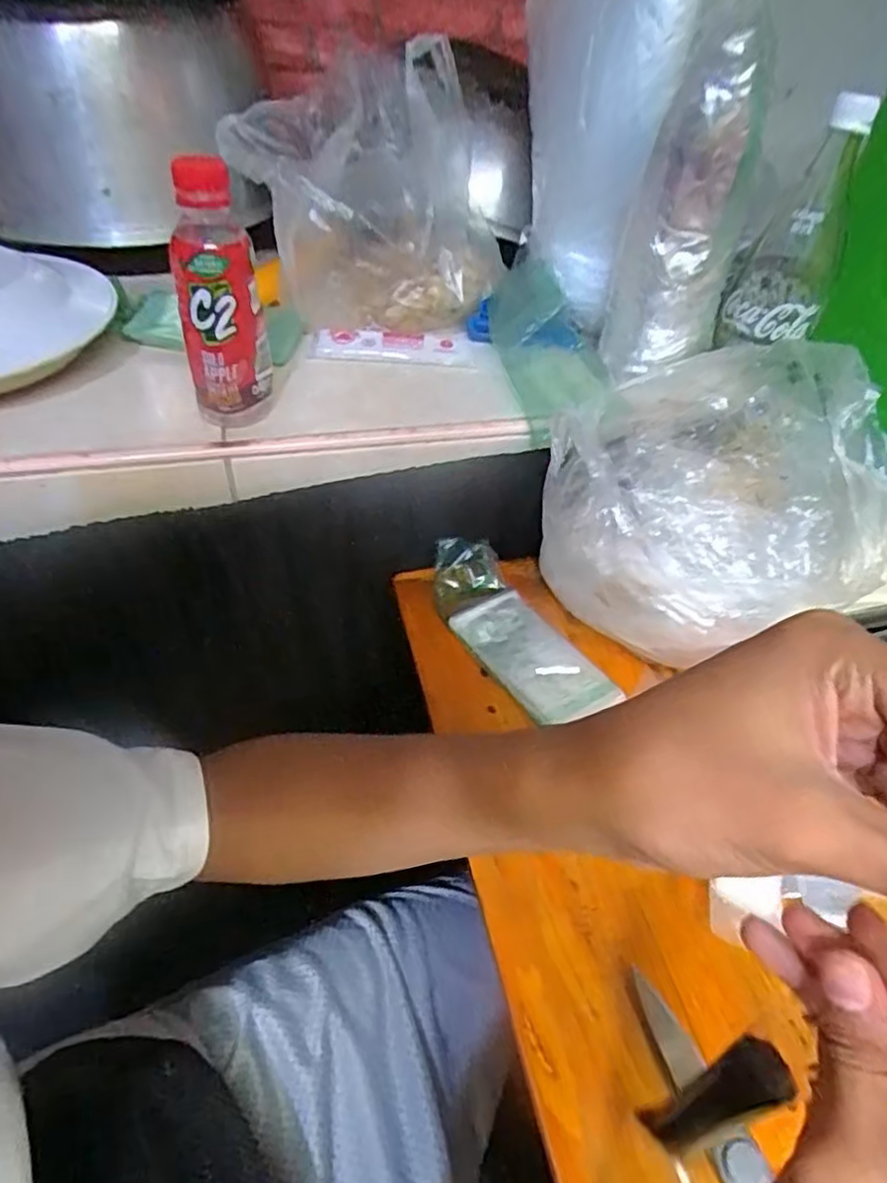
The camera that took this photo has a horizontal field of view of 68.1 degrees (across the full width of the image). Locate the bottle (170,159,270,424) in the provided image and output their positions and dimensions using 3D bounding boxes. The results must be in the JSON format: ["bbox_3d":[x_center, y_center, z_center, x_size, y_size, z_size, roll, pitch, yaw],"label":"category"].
[{"bbox_3d":[-0.143,-0.184,0.419,0.051,0.148,0.056,-10,46,-14],"label":"bottle"}]

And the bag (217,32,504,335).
[{"bbox_3d":[-0.064,-0.335,0.553,0.206,0.178,0.148,-4,45,-9],"label":"bag"}]

